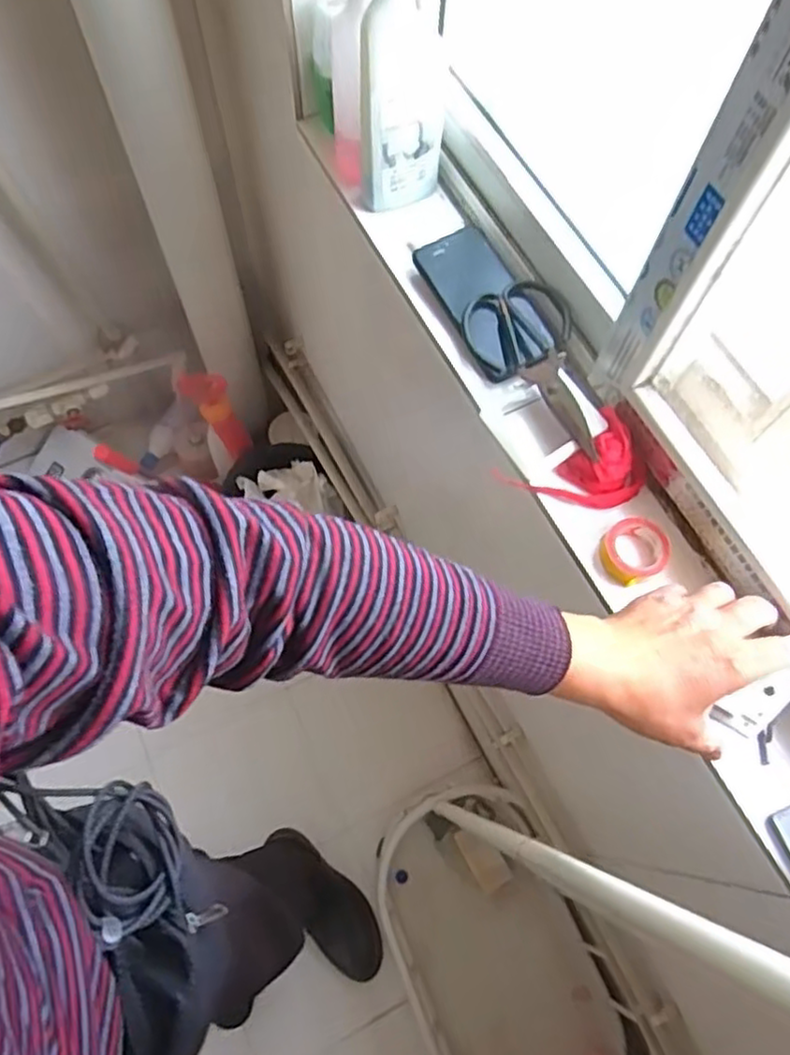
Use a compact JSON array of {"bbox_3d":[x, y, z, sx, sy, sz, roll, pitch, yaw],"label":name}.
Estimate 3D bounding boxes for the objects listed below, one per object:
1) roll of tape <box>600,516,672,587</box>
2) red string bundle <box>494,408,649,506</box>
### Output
[{"bbox_3d":[0.209,0.020,0.595,0.055,0.025,0.053,0,69,-1],"label":"roll of tape"},{"bbox_3d":[0.165,-0.048,0.612,0.119,0.041,0.078,-26,71,-11],"label":"red string bundle"}]

